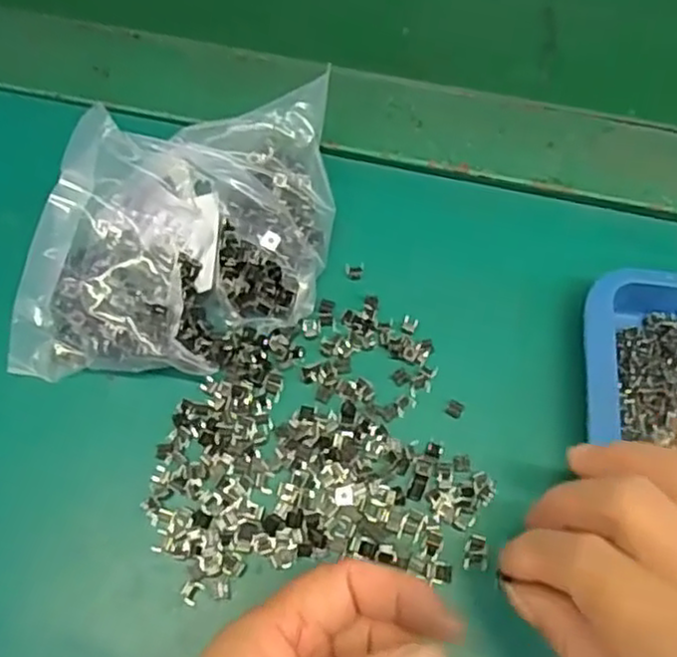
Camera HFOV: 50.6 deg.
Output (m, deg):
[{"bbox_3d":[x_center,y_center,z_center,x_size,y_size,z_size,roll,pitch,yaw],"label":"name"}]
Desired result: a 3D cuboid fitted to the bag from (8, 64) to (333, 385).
[{"bbox_3d":[-0.061,-0.038,0.300,0.172,0.069,0.085,-35,72,-14],"label":"bag"}]

